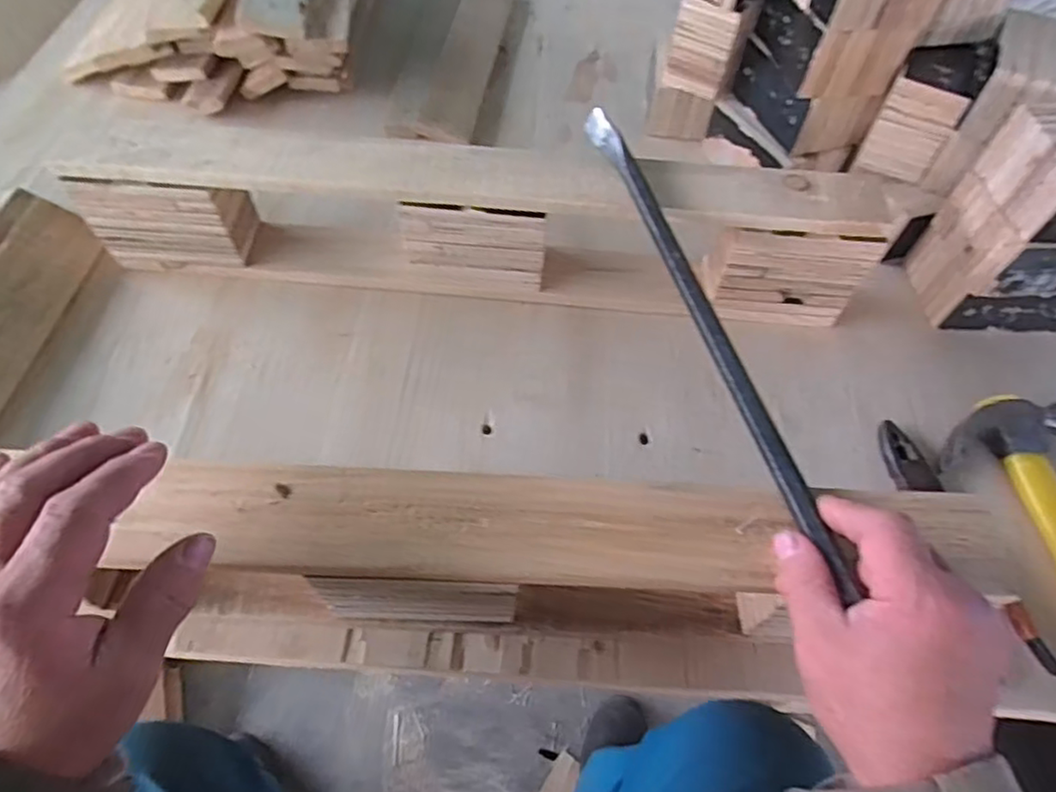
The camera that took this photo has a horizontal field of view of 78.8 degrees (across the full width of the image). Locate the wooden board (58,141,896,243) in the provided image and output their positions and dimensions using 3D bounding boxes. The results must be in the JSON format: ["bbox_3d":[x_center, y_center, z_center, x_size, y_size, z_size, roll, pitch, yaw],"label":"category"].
[{"bbox_3d":[-0.038,-0.176,0.520,0.643,0.031,0.075,3,57,-2],"label":"wooden board"}]

